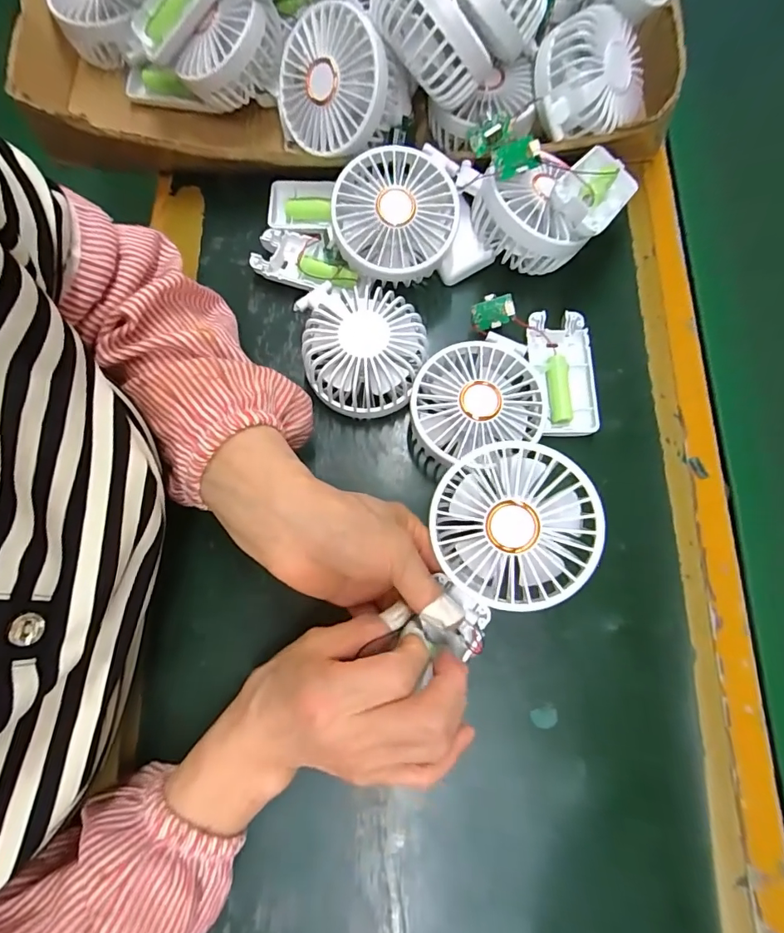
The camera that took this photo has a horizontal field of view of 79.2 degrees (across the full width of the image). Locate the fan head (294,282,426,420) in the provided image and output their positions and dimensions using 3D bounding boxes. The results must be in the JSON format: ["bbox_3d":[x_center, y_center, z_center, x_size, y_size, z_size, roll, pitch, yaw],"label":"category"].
[{"bbox_3d":[-0.021,-0.084,0.334,0.084,0.047,0.095,-6,76,-2],"label":"fan head"}]

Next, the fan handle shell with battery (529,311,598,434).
[{"bbox_3d":[0.124,-0.067,0.344,0.042,0.016,0.093,-2,76,-2],"label":"fan handle shell with battery"}]

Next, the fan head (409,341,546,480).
[{"bbox_3d":[0.055,-0.037,0.323,0.088,0.045,0.083,-19,77,-6],"label":"fan head"}]

